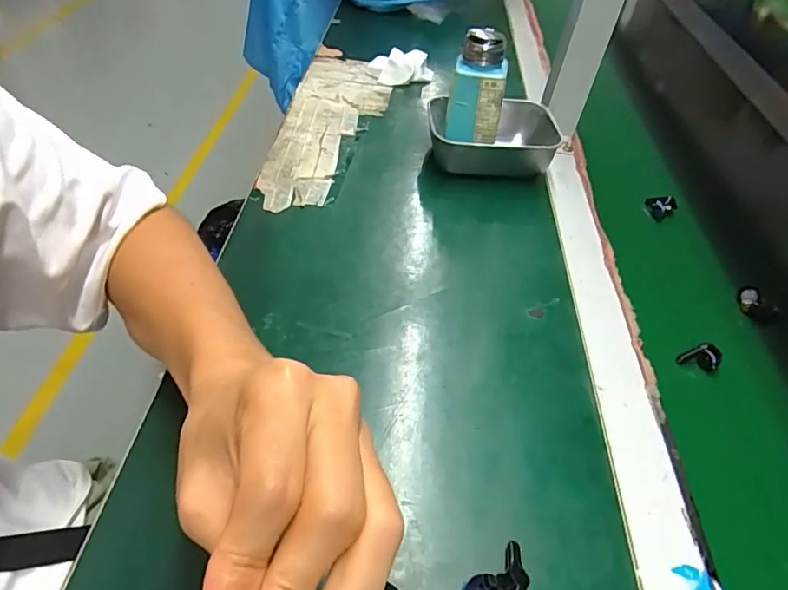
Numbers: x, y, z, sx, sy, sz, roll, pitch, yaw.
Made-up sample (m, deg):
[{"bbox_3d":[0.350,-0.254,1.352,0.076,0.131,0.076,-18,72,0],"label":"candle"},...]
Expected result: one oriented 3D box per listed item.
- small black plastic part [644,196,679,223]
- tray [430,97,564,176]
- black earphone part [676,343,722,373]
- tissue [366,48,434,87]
[{"bbox_3d":[0.275,-0.091,0.545,0.029,0.024,0.013,26,48,18],"label":"small black plastic part"},{"bbox_3d":[0.104,-0.165,0.562,0.140,0.054,0.108,5,45,-3],"label":"tray"},{"bbox_3d":[0.234,0.047,0.401,0.028,0.019,0.011,19,46,10],"label":"black earphone part"},{"bbox_3d":[0.009,-0.312,0.717,0.089,0.035,0.063,9,45,1],"label":"tissue"}]

